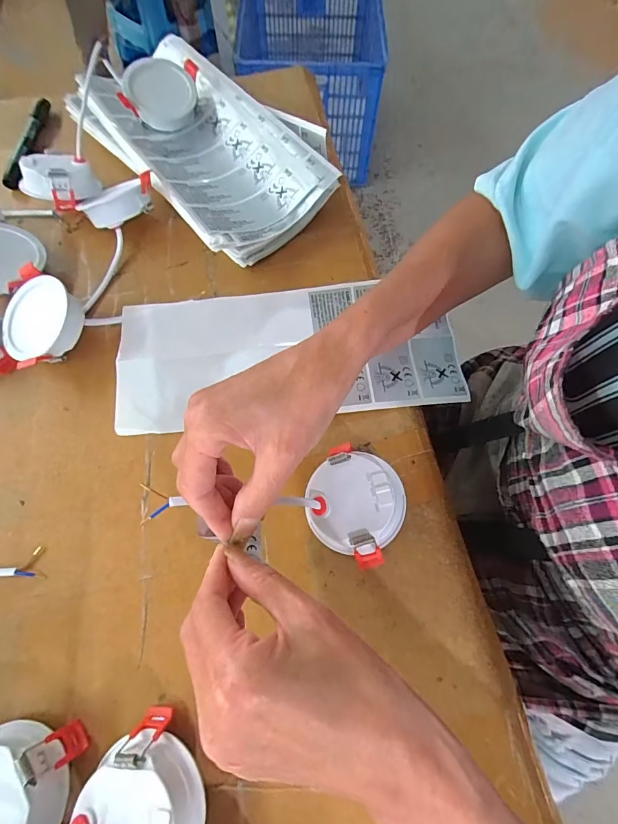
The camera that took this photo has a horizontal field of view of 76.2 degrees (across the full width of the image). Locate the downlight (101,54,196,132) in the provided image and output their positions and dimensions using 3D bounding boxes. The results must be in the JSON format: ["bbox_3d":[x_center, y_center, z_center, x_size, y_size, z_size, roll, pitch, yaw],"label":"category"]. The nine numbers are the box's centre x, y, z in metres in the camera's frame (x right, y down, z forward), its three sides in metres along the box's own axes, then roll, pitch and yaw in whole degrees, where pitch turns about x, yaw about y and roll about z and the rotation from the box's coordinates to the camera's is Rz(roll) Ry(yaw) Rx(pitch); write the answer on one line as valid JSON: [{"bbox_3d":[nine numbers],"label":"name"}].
[{"bbox_3d":[-0.160,-0.343,0.422,0.075,0.020,0.071,3,86,-16],"label":"downlight"}]

